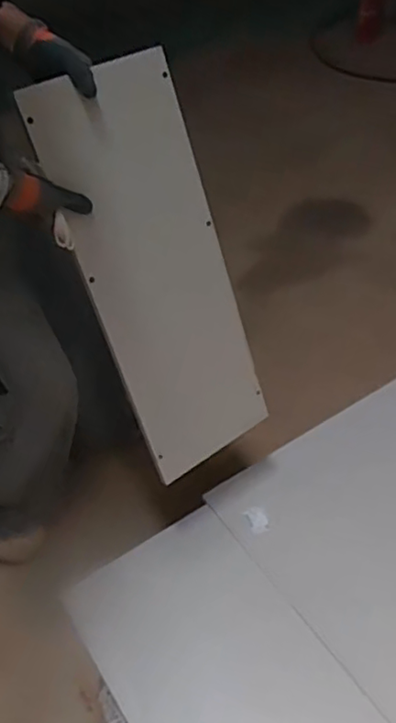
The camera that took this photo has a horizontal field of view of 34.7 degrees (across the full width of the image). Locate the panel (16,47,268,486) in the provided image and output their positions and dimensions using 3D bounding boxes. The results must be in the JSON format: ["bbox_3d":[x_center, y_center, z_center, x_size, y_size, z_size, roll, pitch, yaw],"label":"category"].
[{"bbox_3d":[-0.060,-0.131,1.074,0.261,0.676,0.017,-30,27,-26],"label":"panel"}]

